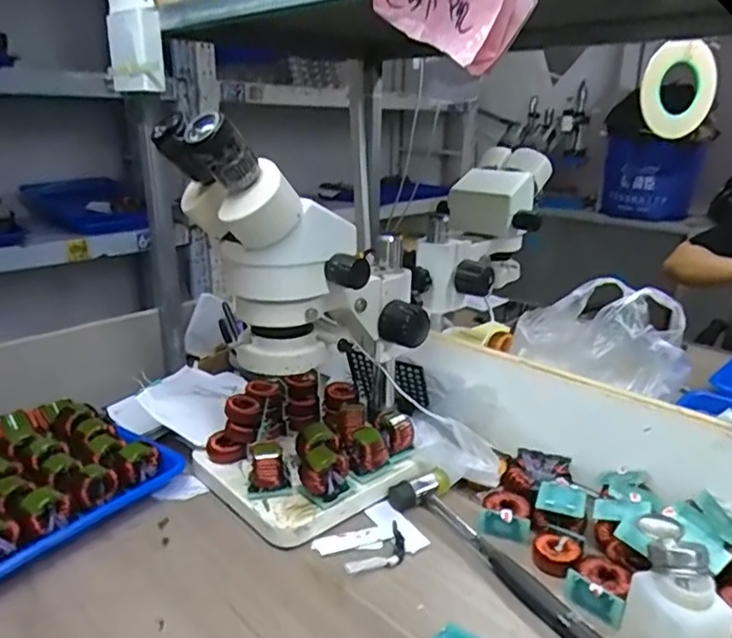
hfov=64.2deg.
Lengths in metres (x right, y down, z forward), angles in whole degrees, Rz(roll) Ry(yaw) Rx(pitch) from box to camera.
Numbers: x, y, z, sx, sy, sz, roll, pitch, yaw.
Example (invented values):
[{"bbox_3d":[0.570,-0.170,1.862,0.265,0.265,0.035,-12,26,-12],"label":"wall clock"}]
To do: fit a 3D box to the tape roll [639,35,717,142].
[{"bbox_3d":[0.483,-0.347,0.892,0.137,0.146,0.018,17,4,-25],"label":"tape roll"}]

